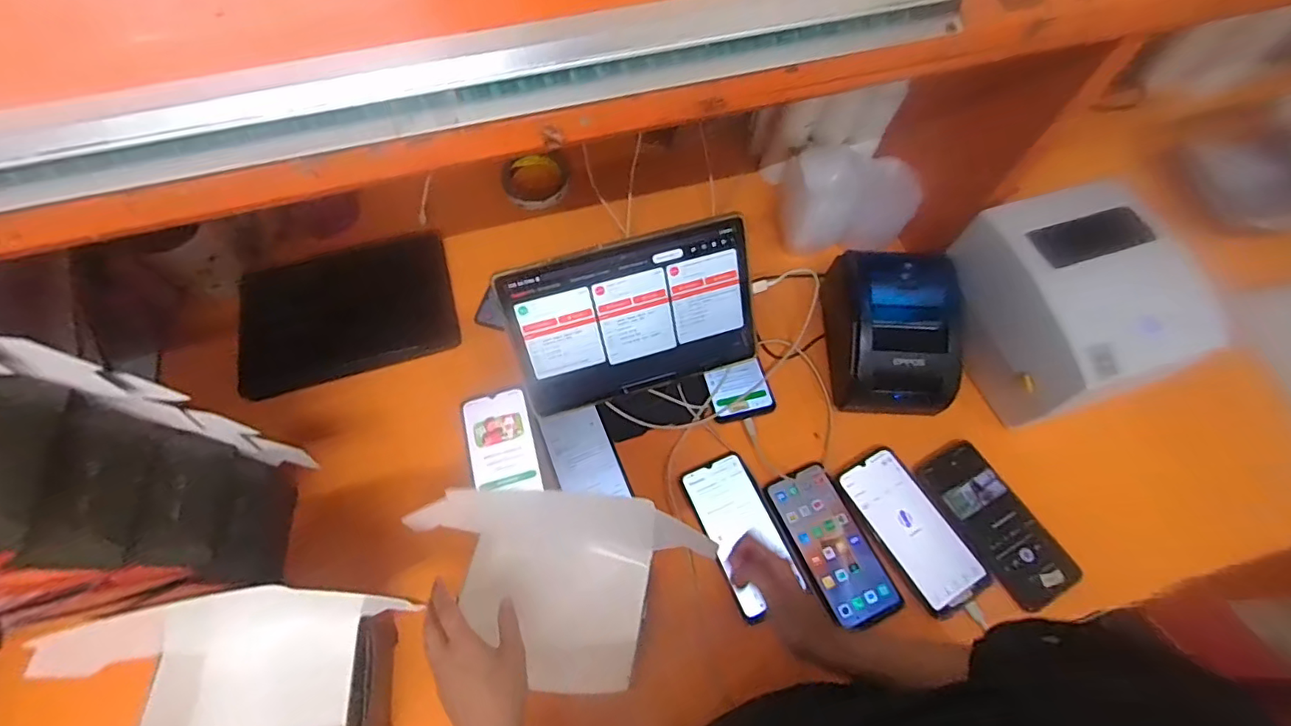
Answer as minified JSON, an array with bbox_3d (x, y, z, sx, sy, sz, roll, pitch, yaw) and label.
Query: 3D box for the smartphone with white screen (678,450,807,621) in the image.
[{"bbox_3d":[0.105,0.179,0.604,0.075,0.010,0.161,-20,66,-9],"label":"smartphone with white screen"}]

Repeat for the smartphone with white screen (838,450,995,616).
[{"bbox_3d":[0.288,0.176,0.604,0.083,0.010,0.172,-27,67,-12],"label":"smartphone with white screen"}]

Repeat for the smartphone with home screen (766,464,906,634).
[{"bbox_3d":[0.198,0.191,0.593,0.075,0.014,0.164,-23,66,-11],"label":"smartphone with home screen"}]

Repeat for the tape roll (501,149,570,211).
[{"bbox_3d":[-0.156,-0.266,0.802,0.096,0.025,0.098,0,64,0],"label":"tape roll"}]

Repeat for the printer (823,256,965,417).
[{"bbox_3d":[0.287,-0.038,0.653,0.148,0.099,0.168,6,64,3],"label":"printer"}]

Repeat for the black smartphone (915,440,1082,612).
[{"bbox_3d":[0.379,0.170,0.607,0.078,0.012,0.174,-29,68,-13],"label":"black smartphone"}]

